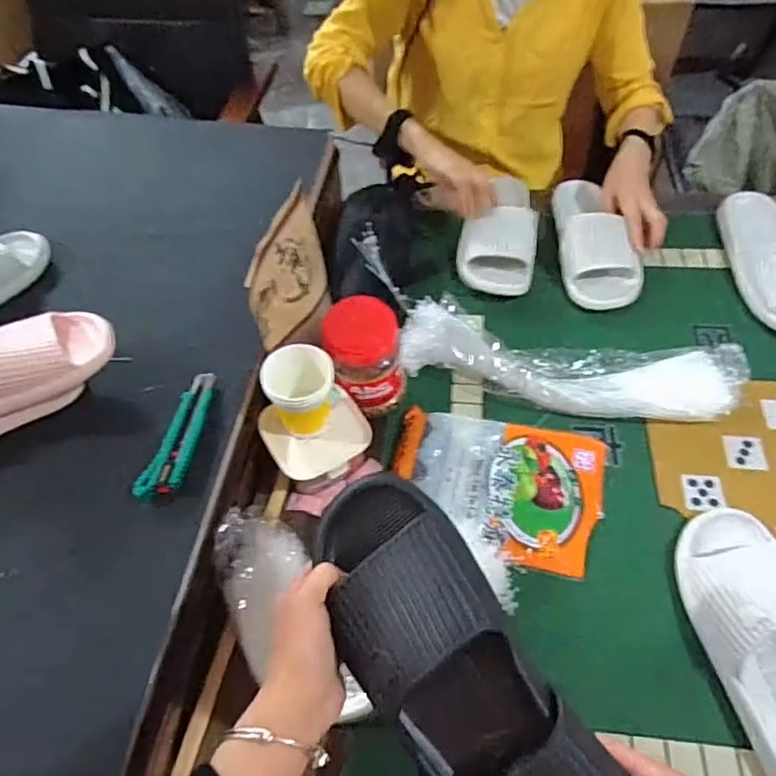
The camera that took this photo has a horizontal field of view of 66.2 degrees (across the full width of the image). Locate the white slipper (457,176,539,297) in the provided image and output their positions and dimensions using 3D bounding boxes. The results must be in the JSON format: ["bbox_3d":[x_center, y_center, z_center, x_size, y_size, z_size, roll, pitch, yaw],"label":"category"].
[{"bbox_3d":[0.172,-0.247,0.920,0.113,0.065,0.222,7,56,7],"label":"white slipper"}]

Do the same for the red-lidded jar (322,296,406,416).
[{"bbox_3d":[-0.026,-0.035,0.732,0.090,0.121,0.093,-1,55,2],"label":"red-lidded jar"}]

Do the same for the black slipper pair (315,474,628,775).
[{"bbox_3d":[0.054,0.201,0.372,0.103,0.087,0.296,-31,82,-18],"label":"black slipper pair"}]

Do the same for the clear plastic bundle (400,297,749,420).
[{"bbox_3d":[0.224,-0.032,0.763,0.417,0.050,0.116,10,56,9],"label":"clear plastic bundle"}]

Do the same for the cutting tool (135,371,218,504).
[{"bbox_3d":[-0.219,0.046,0.634,0.037,0.022,0.155,9,56,9],"label":"cutting tool"}]

